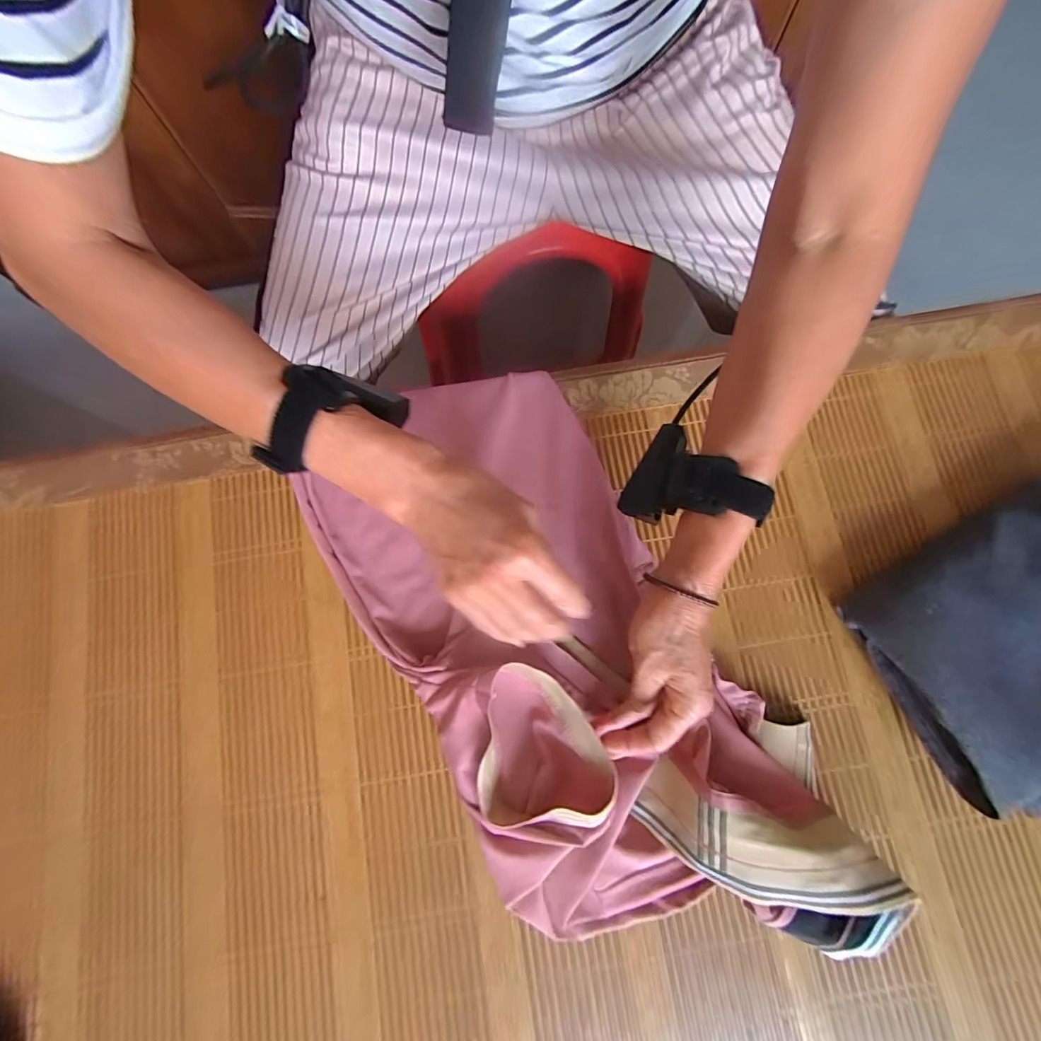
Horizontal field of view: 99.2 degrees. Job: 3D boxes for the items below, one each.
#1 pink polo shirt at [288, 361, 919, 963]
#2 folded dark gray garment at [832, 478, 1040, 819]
[{"bbox_3d":[0.028,0.098,0.336,0.243,0.062,0.493,-31,80,-5],"label":"pink polo shirt"},{"bbox_3d":[0.401,0.075,0.336,0.265,0.062,0.173,-28,79,-4],"label":"folded dark gray garment"}]

